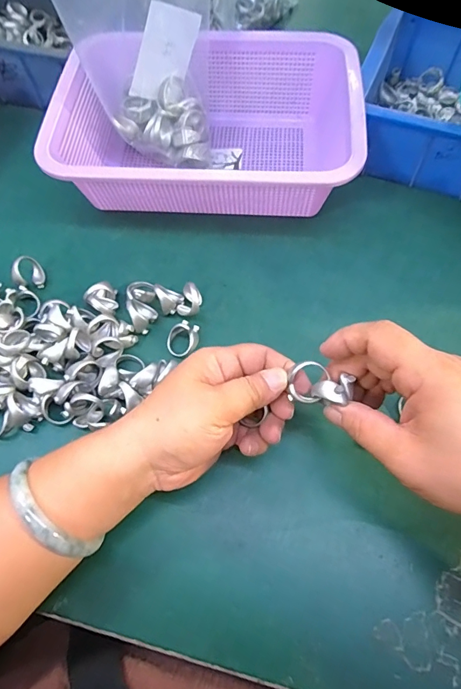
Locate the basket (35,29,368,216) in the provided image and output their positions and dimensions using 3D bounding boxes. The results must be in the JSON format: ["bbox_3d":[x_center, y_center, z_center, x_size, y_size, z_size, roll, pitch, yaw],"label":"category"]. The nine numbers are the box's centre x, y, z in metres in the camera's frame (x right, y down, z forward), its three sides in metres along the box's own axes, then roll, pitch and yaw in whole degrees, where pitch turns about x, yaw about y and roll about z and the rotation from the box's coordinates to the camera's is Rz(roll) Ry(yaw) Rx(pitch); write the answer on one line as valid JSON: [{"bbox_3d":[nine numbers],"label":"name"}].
[{"bbox_3d":[-0.023,-0.197,0.389,0.259,0.079,0.171,1,64,2],"label":"basket"}]

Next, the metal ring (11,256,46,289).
[{"bbox_3d":[-0.175,-0.063,0.361,0.009,0.028,0.026,-12,69,37],"label":"metal ring"}]

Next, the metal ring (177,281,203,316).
[{"bbox_3d":[-0.034,-0.035,0.340,0.019,0.025,0.021,4,64,4],"label":"metal ring"}]

